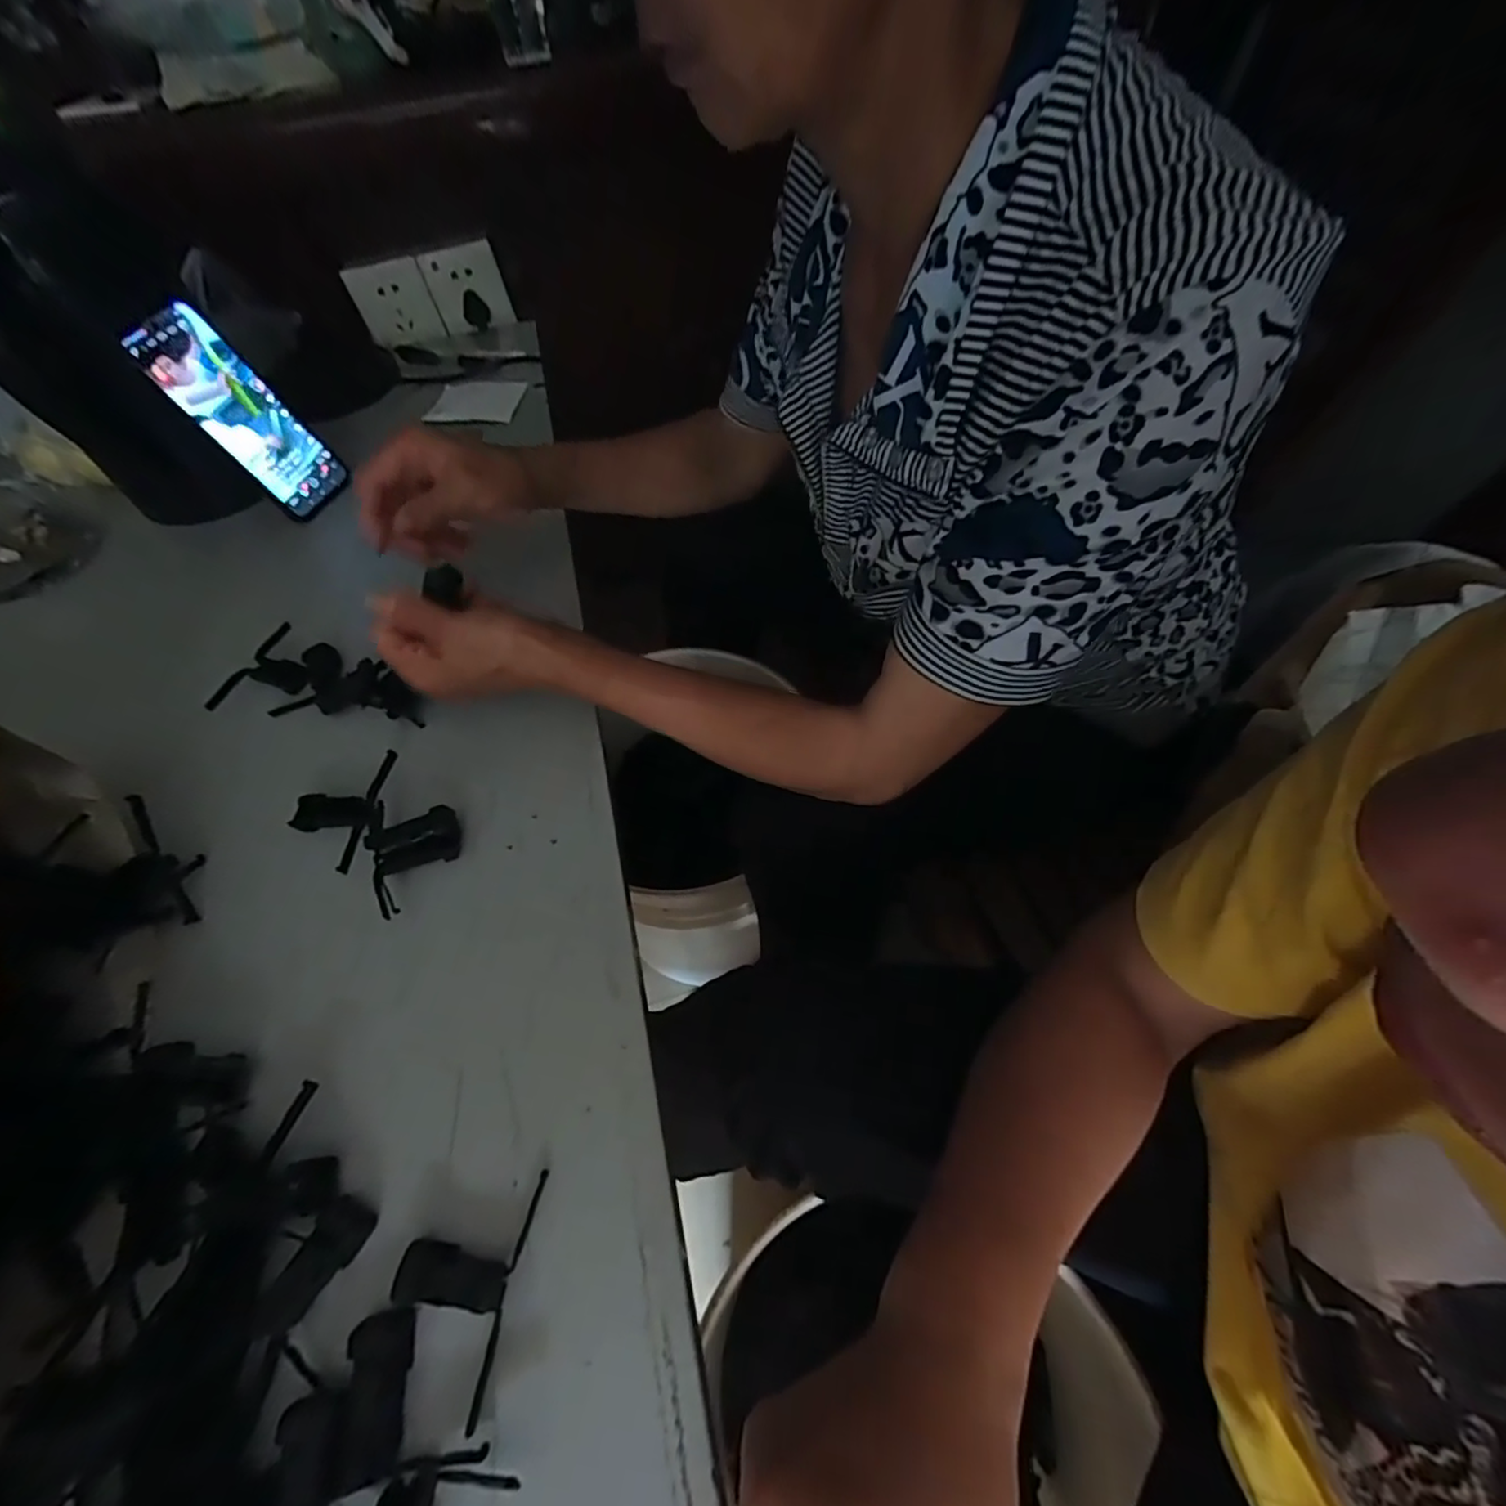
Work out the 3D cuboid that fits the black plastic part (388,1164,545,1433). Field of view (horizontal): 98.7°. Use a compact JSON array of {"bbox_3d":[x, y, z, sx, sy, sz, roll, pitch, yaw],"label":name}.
[{"bbox_3d":[-0.125,0.220,0.271,0.050,0.009,0.080,5,56,8],"label":"black plastic part"}]

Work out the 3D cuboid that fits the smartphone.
[{"bbox_3d":[-0.427,-0.283,0.546,0.010,0.159,0.074,5,57,34],"label":"smartphone"}]

